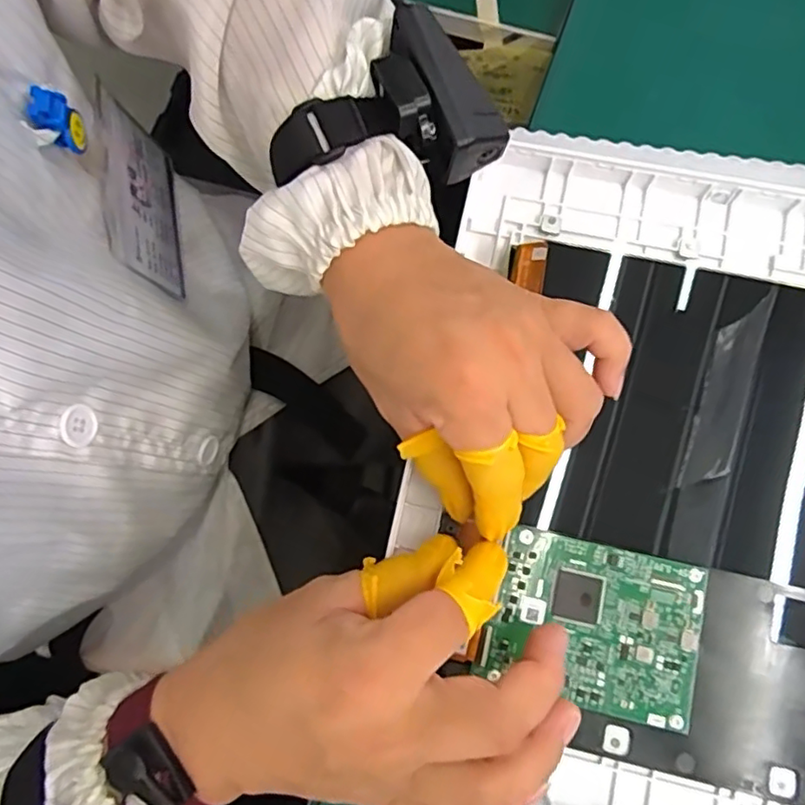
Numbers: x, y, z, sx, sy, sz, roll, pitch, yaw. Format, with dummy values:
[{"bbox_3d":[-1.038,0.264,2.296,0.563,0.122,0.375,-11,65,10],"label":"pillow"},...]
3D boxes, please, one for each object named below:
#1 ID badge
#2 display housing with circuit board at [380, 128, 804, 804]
[{"bbox_3d":[-0.142,-0.113,0.337,0.008,0.079,0.100,-11,75,8],"label":"ID badge"},{"bbox_3d":[0.132,0.037,0.284,0.247,0.029,0.339,12,78,4],"label":"display housing with circuit board"}]

